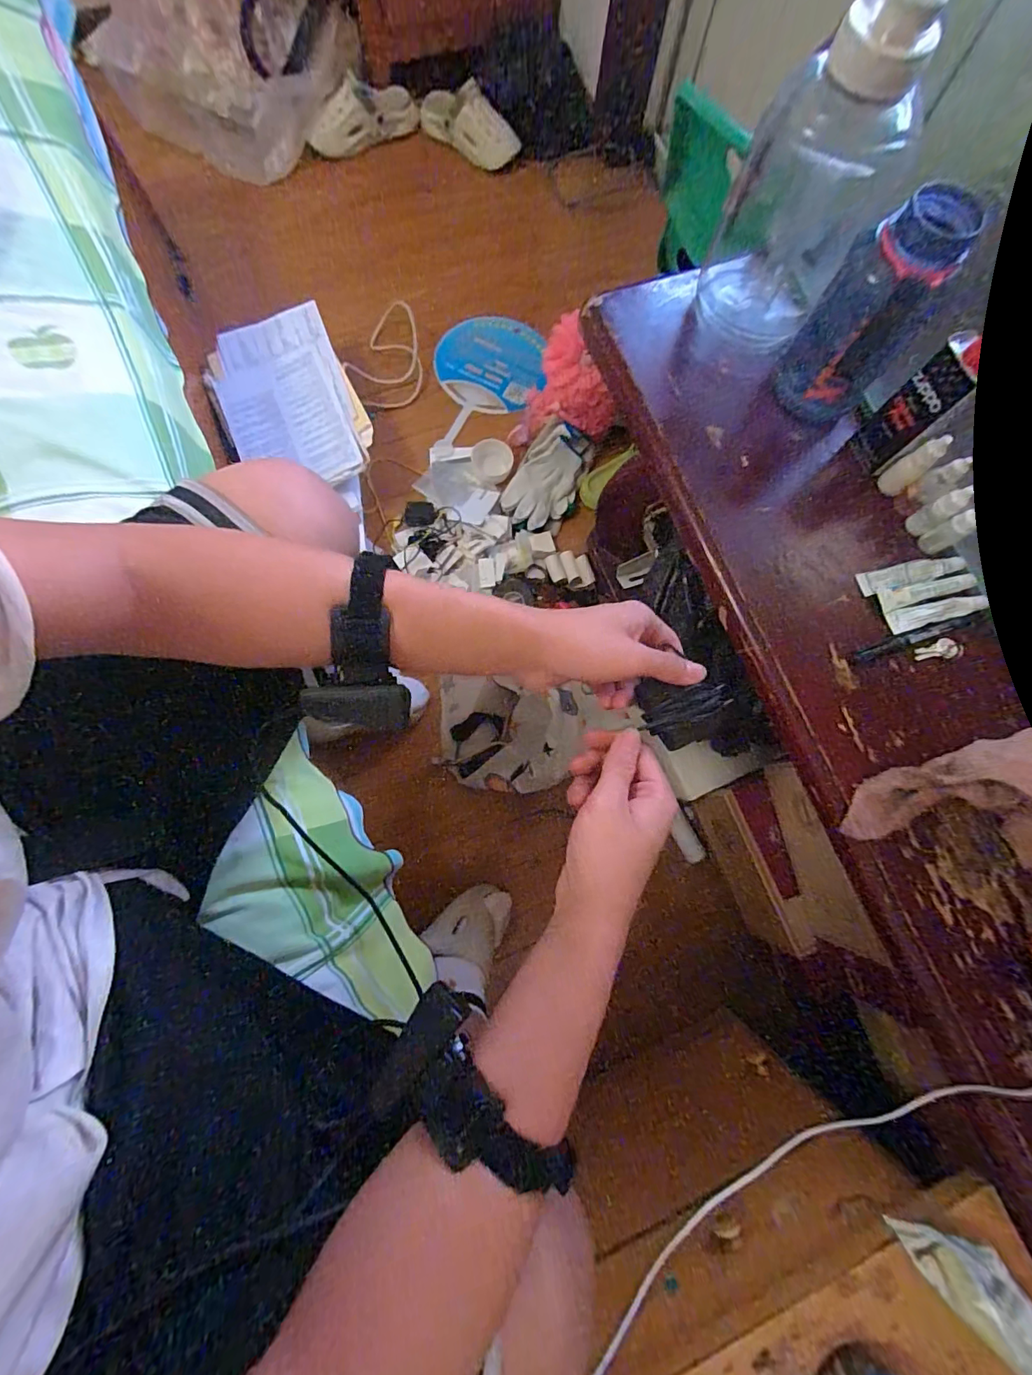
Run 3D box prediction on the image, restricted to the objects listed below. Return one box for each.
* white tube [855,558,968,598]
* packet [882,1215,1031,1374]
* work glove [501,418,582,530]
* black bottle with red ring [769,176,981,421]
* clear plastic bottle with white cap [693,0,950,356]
[{"bbox_3d":[0.387,-0.111,0.480,0.102,0.011,0.025,-12,78,-5],"label":"white tube"},{"bbox_3d":[0.368,0.468,0.358,0.054,0.043,0.165,-43,82,-10],"label":"packet"},{"bbox_3d":[0.059,-0.427,0.999,0.125,0.053,0.210,28,78,4],"label":"work glove"},{"bbox_3d":[0.309,-0.326,0.441,0.080,0.166,0.073,34,78,6],"label":"black bottle with red ring"},{"bbox_3d":[0.259,-0.447,0.444,0.126,0.229,0.107,24,77,3],"label":"clear plastic bottle with white cap"}]

